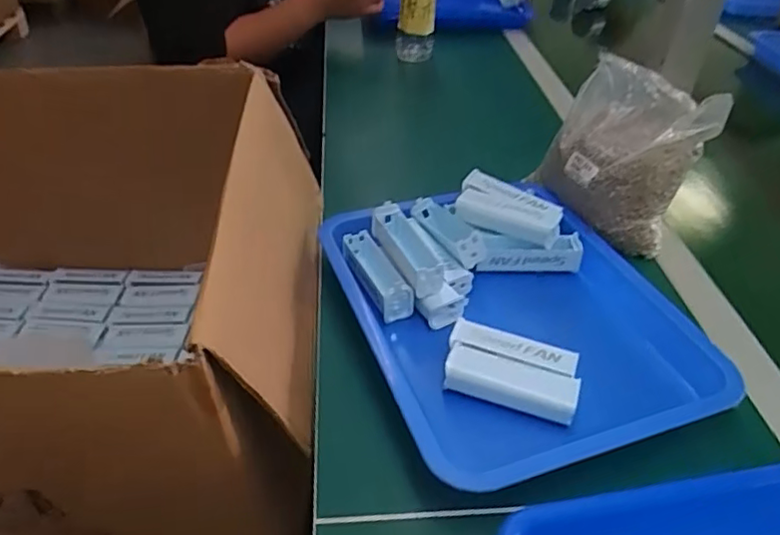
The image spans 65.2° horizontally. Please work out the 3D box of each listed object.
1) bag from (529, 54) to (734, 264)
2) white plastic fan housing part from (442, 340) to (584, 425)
[{"bbox_3d":[0.239,-0.114,0.637,0.154,0.147,0.115,27,44,26],"label":"bag"},{"bbox_3d":[0.094,0.089,0.476,0.100,0.024,0.033,17,41,16],"label":"white plastic fan housing part"}]

